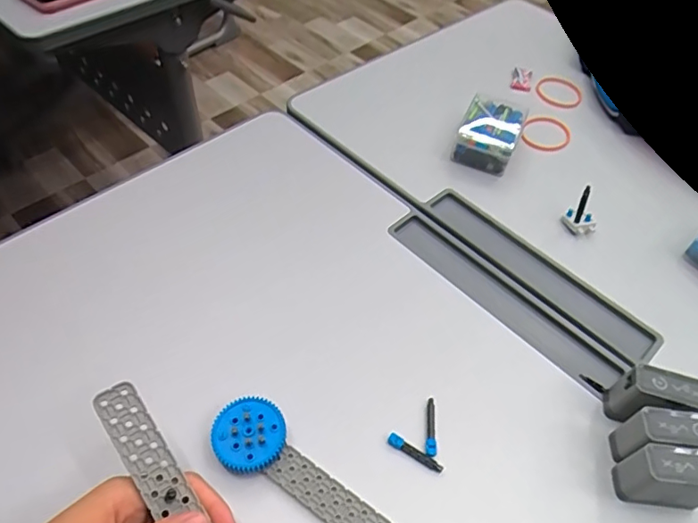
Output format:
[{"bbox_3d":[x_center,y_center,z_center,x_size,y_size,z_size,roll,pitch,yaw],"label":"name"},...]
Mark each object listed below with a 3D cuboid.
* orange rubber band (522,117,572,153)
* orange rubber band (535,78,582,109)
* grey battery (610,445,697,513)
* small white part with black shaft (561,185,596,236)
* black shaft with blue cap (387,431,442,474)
[{"bbox_3d":[0.234,-0.151,0.617,0.054,0.004,0.067,28,58,8],"label":"orange rubber band"},{"bbox_3d":[0.274,-0.219,0.681,0.058,0.004,0.061,0,60,-1],"label":"orange rubber band"},{"bbox_3d":[0.219,0.147,0.355,0.056,0.051,0.025,8,51,4],"label":"grey battery"},{"bbox_3d":[0.231,-0.048,0.514,0.022,0.037,0.030,-23,56,-19],"label":"small white part with black shaft"},{"bbox_3d":[0.048,0.140,0.380,0.042,0.007,0.008,28,56,19],"label":"black shaft with blue cap"}]

